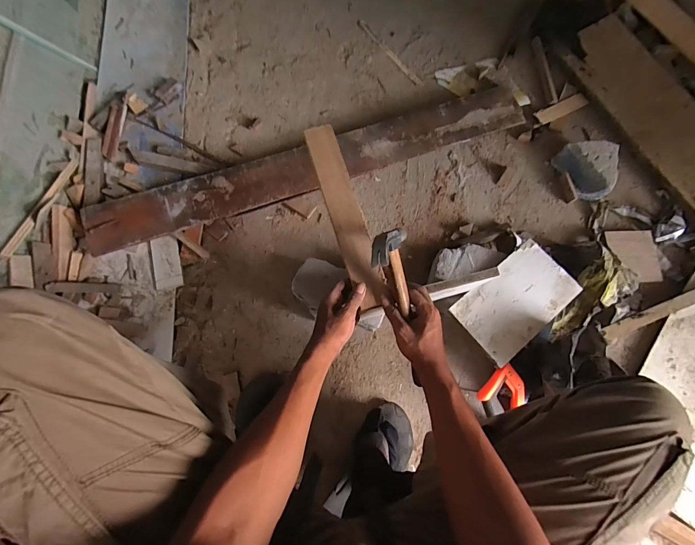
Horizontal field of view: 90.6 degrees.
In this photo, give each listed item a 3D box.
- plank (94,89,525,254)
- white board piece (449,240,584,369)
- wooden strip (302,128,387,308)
[{"bbox_3d":[-0.061,-0.264,0.822,1.073,0.040,0.134,-20,75,-9],"label":"plank"},{"bbox_3d":[0.348,0.057,0.705,0.245,0.008,0.147,-38,79,-11],"label":"white board piece"},{"bbox_3d":[-0.004,-0.103,0.579,0.053,0.009,0.332,-17,77,-5],"label":"wooden strip"}]

